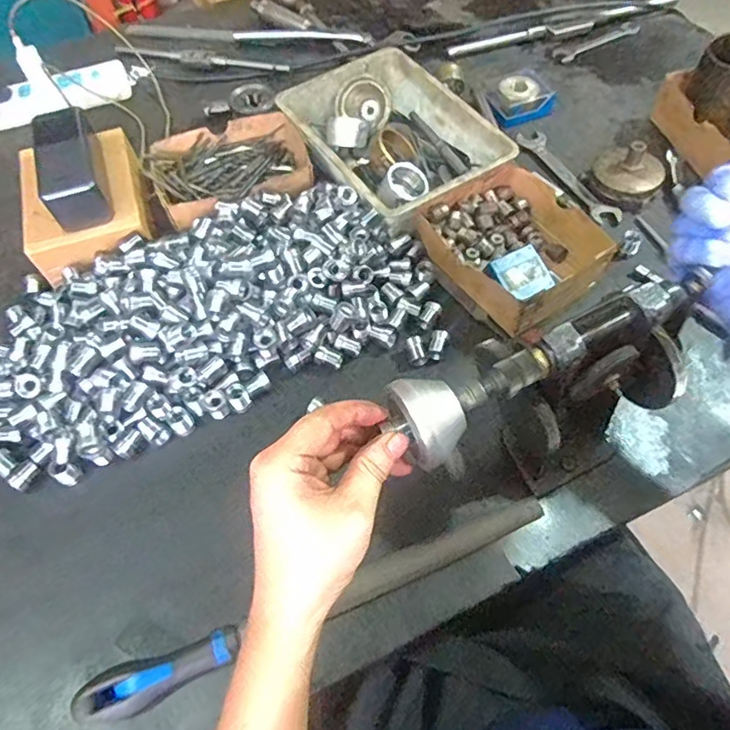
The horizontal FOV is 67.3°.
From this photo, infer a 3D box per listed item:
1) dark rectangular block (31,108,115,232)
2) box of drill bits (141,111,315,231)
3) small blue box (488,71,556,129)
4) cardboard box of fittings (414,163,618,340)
[{"bbox_3d":[-0.308,-0.205,0.579,0.063,0.048,0.148,-19,60,-9],"label":"dark rectangular block"},{"bbox_3d":[-0.155,-0.226,0.640,0.180,0.042,0.142,-20,60,-9],"label":"box of drill bits"},{"bbox_3d":[0.197,-0.343,0.711,0.076,0.033,0.068,-29,62,-14],"label":"small blue box"},{"bbox_3d":[0.152,-0.124,0.564,0.145,0.052,0.171,-34,63,-17],"label":"cardboard box of fittings"}]

